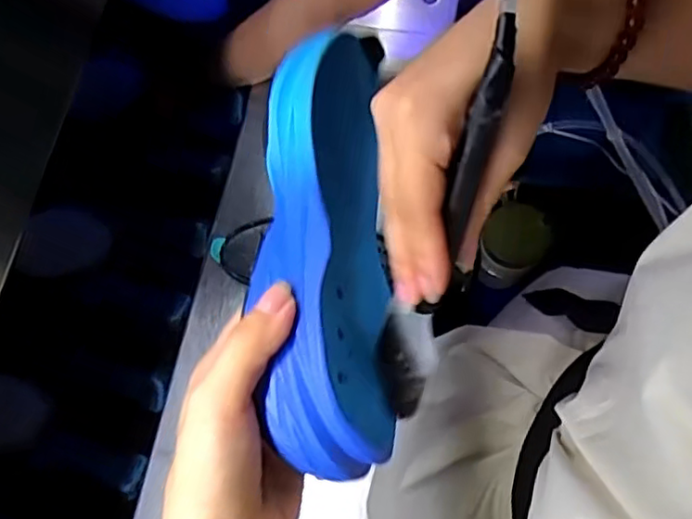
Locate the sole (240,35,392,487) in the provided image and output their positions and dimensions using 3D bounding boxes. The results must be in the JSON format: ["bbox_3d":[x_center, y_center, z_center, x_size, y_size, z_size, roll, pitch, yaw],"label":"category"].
[{"bbox_3d":[-0.005,-0.028,0.333,0.046,0.121,0.279,-15,62,23],"label":"sole"}]

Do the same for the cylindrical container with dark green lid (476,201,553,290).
[{"bbox_3d":[0.202,-0.011,0.782,0.074,0.134,0.079,0,74,2],"label":"cylindrical container with dark green lid"}]

